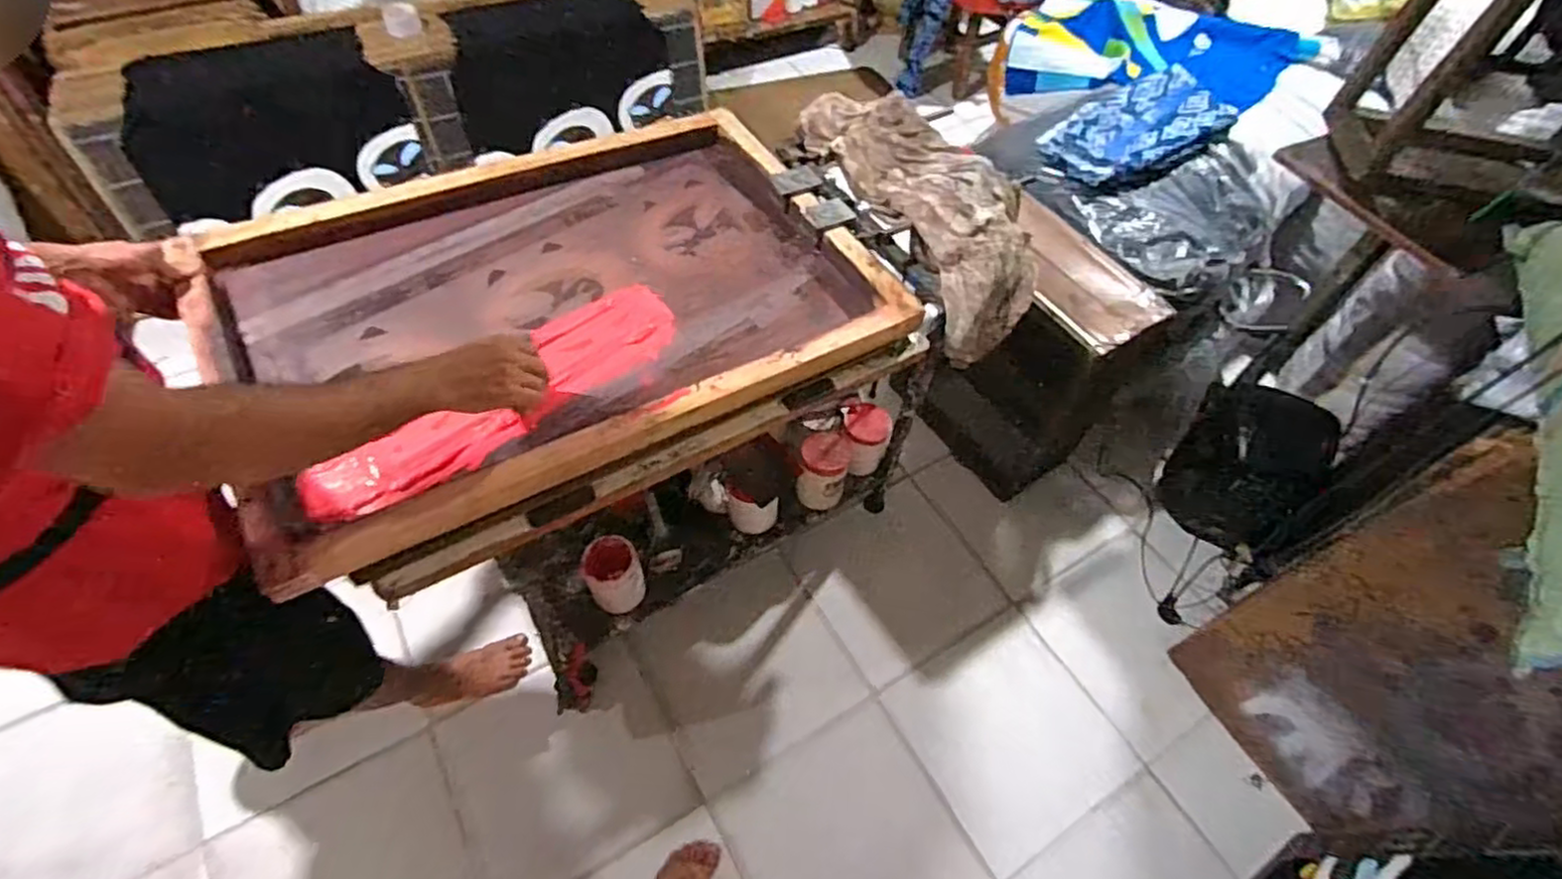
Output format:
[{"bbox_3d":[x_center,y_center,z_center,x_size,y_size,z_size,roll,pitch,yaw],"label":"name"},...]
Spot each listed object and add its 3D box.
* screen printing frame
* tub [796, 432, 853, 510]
[{"bbox_3d":[-0.309,-0.217,1.006,0.859,0.069,0.622,-25,61,-20],"label":"screen printing frame"},{"bbox_3d":[0.088,0.067,1.449,0.099,0.132,0.106,2,56,-3],"label":"tub"}]

